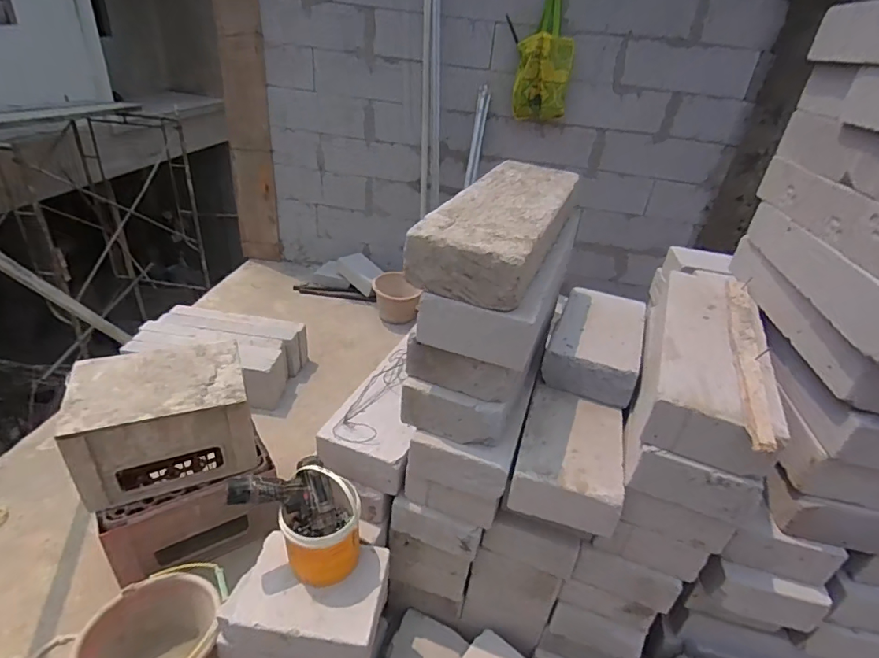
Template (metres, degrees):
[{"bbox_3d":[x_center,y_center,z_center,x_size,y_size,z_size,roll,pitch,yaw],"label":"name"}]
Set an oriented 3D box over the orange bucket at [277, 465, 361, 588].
[{"bbox_3d":[-0.238,0.395,0.974,0.154,0.210,0.122,-3,33,-15],"label":"orange bucket"}]

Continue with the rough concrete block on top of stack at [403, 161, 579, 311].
[{"bbox_3d":[0.145,-0.229,1.015,0.197,0.097,0.587,17,33,16],"label":"rough concrete block on top of stack"}]

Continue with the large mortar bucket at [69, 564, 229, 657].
[{"bbox_3d":[-0.643,0.741,1.135,0.303,0.203,0.270,-17,39,-33],"label":"large mortar bucket"}]

